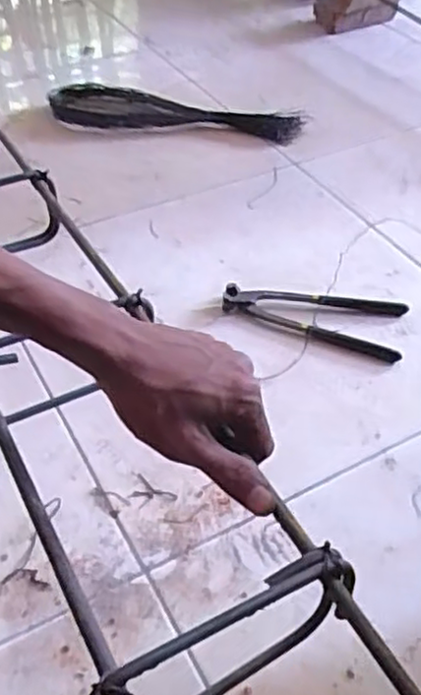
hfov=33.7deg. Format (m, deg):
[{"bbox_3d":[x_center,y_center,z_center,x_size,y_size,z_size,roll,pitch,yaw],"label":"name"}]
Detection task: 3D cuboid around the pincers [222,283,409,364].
[{"bbox_3d":[0.130,-0.045,0.861,0.220,0.033,0.101,15,39,15],"label":"pincers"}]

